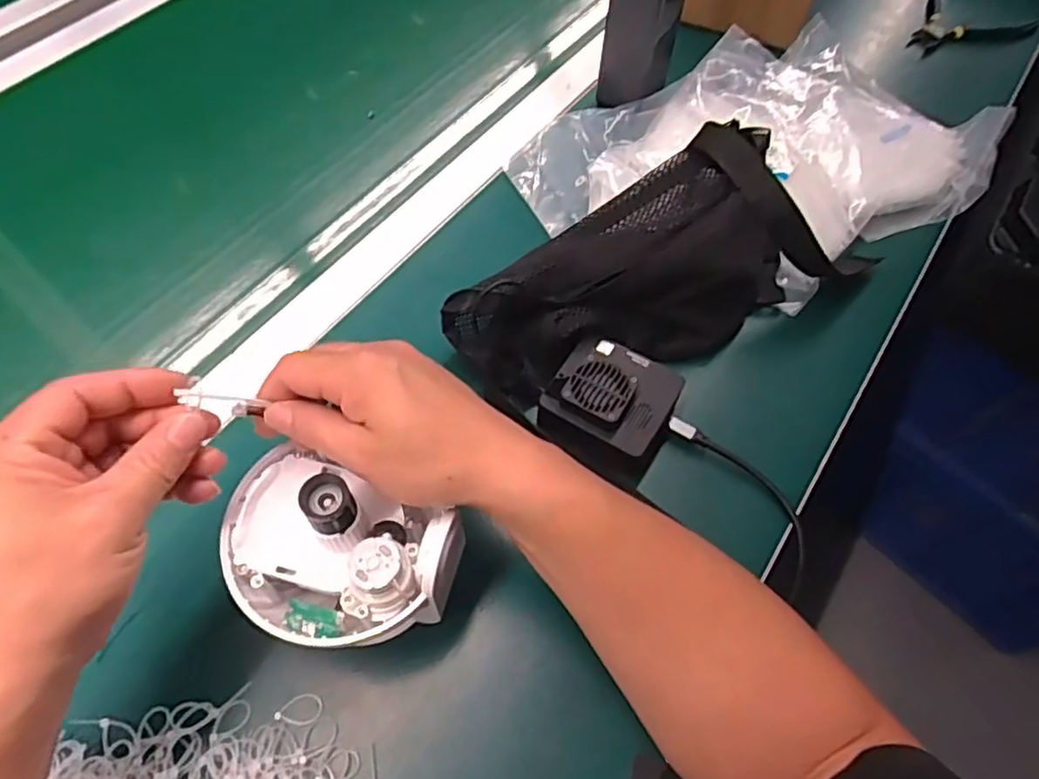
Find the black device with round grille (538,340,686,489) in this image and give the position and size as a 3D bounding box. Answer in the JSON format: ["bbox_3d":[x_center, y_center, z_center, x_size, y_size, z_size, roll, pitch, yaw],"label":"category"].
[{"bbox_3d":[0.062,0.007,0.440,0.081,0.036,0.078,24,62,12],"label":"black device with round grille"}]

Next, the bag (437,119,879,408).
[{"bbox_3d":[0.088,-0.088,0.471,0.286,0.087,0.126,-24,63,-15],"label":"bag"}]

